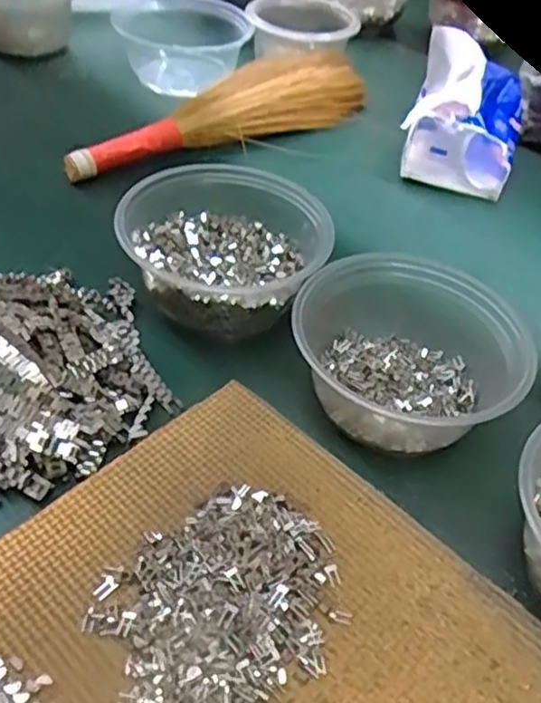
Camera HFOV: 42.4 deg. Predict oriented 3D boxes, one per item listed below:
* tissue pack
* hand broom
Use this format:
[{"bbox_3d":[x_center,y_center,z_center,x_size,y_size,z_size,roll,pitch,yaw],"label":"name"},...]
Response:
[{"bbox_3d":[0.176,-0.212,0.627,0.097,0.098,0.129,18,44,10],"label":"tissue pack"},{"bbox_3d":[-0.037,-0.213,0.628,0.077,0.059,0.317,37,51,27],"label":"hand broom"}]

